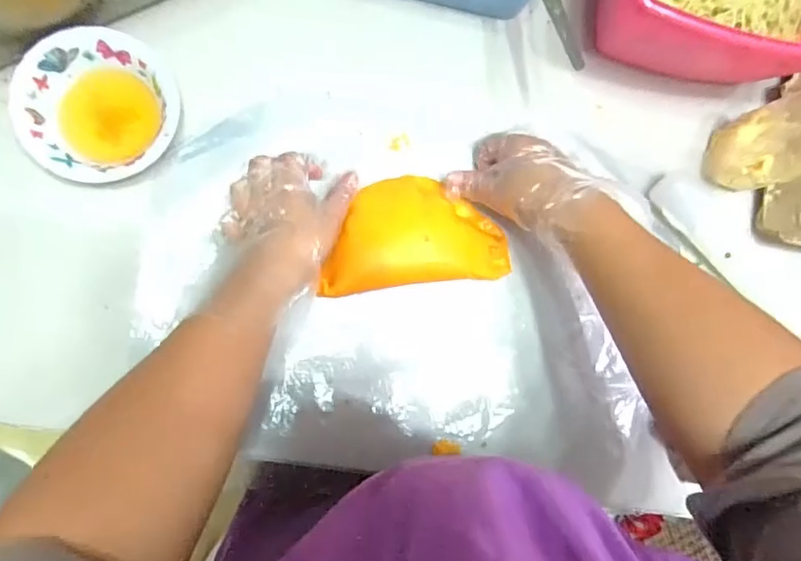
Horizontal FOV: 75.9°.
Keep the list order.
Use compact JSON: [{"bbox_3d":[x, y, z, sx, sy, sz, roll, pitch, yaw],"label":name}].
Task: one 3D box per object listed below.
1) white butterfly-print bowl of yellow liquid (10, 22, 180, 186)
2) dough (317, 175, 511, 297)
[{"bbox_3d":[-0.245,-0.141,0.424,0.113,0.037,0.120,0,87,-7],"label":"white butterfly-print bowl of yellow liquid"},{"bbox_3d":[0.014,-0.041,0.454,0.167,0.037,0.090,-6,88,-7],"label":"dough"}]

